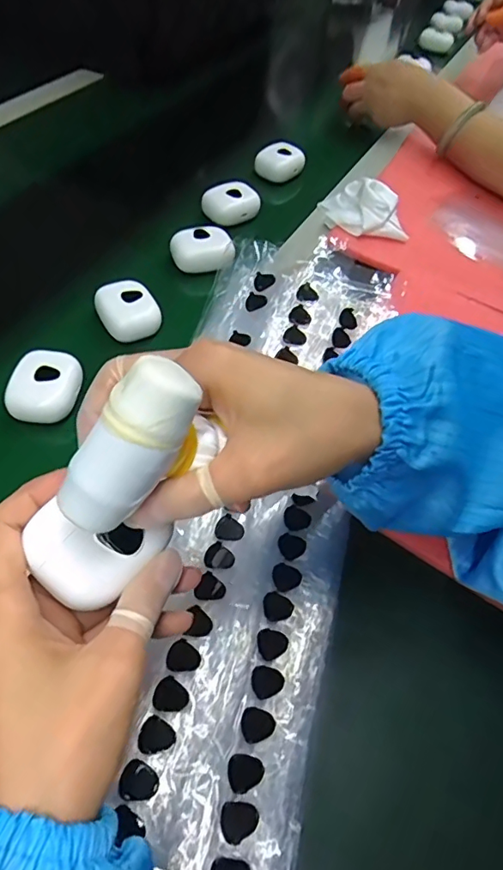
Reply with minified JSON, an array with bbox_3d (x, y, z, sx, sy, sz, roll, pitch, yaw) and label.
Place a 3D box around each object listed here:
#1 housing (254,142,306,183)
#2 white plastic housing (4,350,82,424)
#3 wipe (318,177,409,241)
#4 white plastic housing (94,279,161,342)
[{"bbox_3d":[0.033,-0.314,0.587,0.056,0.029,0.038,7,54,0],"label":"housing"},{"bbox_3d":[-0.151,-0.037,0.375,0.045,0.021,0.053,7,54,0],"label":"white plastic housing"},{"bbox_3d":[0.119,-0.239,0.523,0.094,0.033,0.069,15,54,6],"label":"wipe"},{"bbox_3d":[-0.105,-0.106,0.431,0.046,0.024,0.048,-18,58,-17],"label":"white plastic housing"}]

